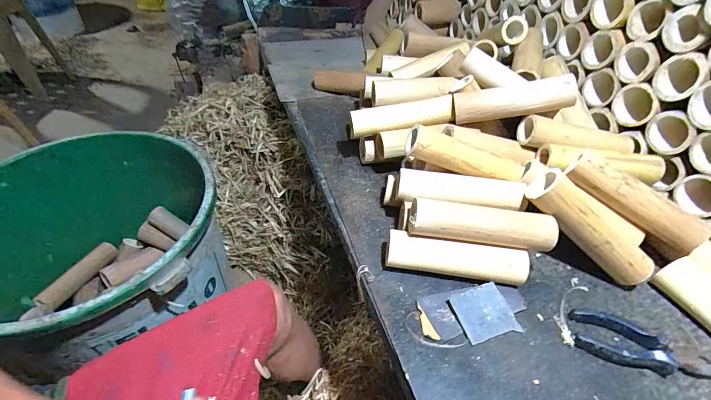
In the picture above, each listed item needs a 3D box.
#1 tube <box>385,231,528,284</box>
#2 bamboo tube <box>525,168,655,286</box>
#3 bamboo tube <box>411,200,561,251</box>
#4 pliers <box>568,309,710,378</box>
[{"bbox_3d":[0.133,0.079,0.460,0.179,0.047,0.036,7,47,5],"label":"tube"},{"bbox_3d":[0.311,0.040,0.456,0.181,0.056,0.047,43,55,-1],"label":"bamboo tube"},{"bbox_3d":[0.164,0.028,0.450,0.185,0.043,0.043,5,46,4],"label":"bamboo tube"},{"bbox_3d":[0.332,0.174,0.400,0.149,0.025,0.054,17,48,15],"label":"pliers"}]

